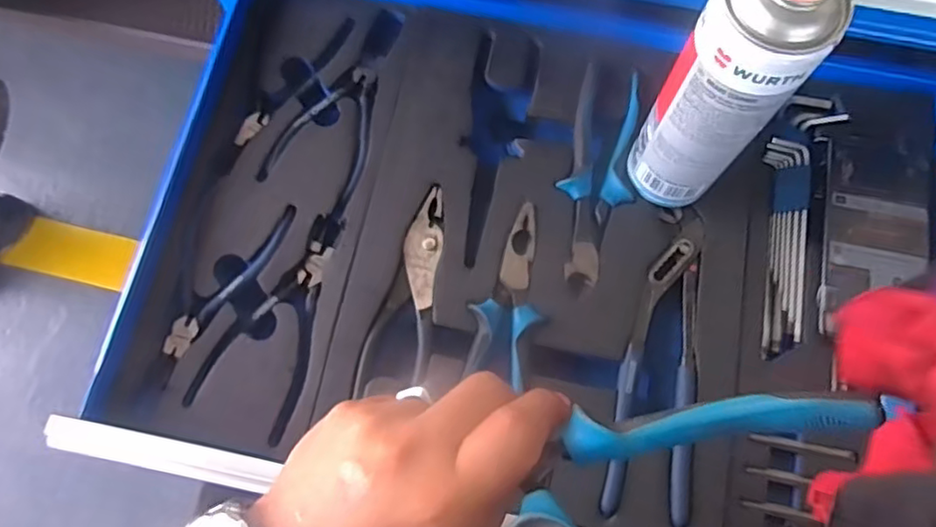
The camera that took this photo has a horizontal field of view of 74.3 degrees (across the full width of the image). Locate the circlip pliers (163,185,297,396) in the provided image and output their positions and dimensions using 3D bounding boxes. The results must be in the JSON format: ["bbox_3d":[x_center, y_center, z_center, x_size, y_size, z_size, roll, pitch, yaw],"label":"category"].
[{"bbox_3d":[-0.195,0.015,0.469,0.076,0.009,0.151,19,74,5],"label":"circlip pliers"}]

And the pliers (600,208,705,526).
[{"bbox_3d":[0.147,0.067,0.447,0.064,0.010,0.226,13,73,4],"label":"pliers"}]

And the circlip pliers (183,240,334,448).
[{"bbox_3d":[-0.144,0.049,0.461,0.078,0.010,0.146,19,74,5],"label":"circlip pliers"}]

